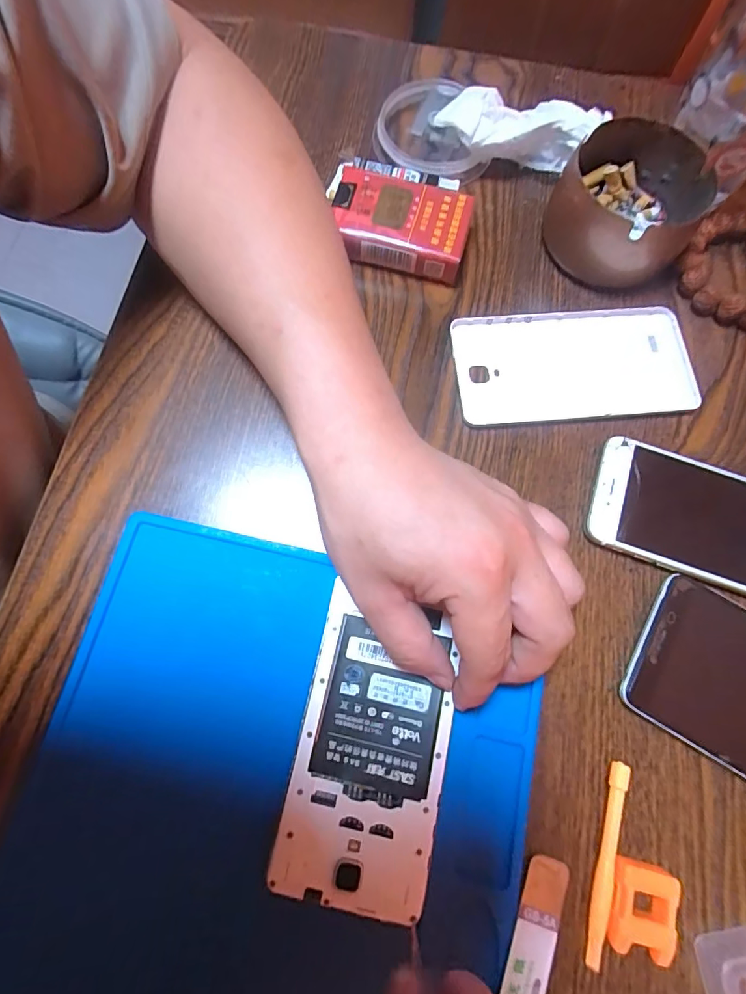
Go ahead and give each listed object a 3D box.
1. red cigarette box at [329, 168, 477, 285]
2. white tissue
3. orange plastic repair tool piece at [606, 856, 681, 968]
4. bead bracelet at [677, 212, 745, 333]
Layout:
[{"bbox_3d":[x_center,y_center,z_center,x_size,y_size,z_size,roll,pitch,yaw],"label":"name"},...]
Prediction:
[{"bbox_3d":[0.018,-0.174,0.297,0.084,0.026,0.052,15,74,3],"label":"red cigarette box"},{"bbox_3d":[0.097,-0.245,0.312,0.107,0.035,0.037,3,74,0],"label":"white tissue"},{"bbox_3d":[0.119,0.183,0.207,0.027,0.012,0.034,14,74,3],"label":"orange plastic repair tool piece"},{"bbox_3d":[0.241,-0.151,0.304,0.081,0.016,0.082,19,75,4],"label":"bead bracelet"}]

